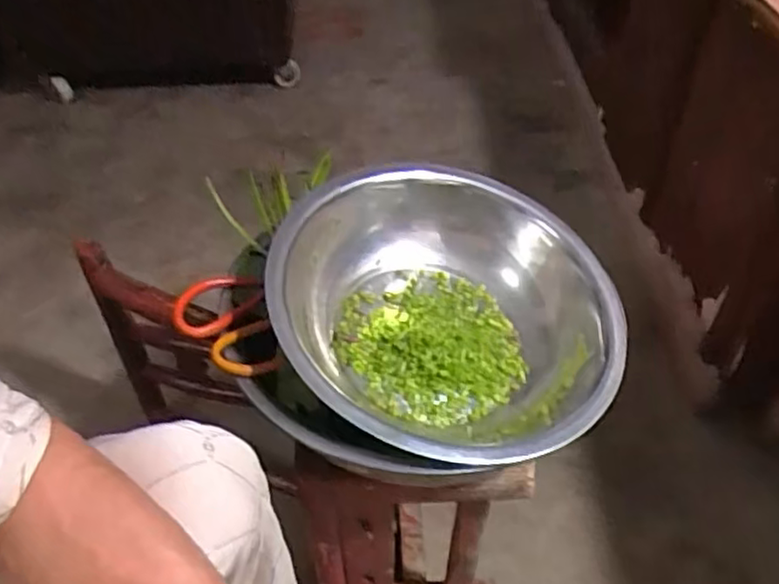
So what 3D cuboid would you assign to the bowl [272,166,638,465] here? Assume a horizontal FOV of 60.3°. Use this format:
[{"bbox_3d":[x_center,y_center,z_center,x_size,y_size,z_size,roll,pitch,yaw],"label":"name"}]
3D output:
[{"bbox_3d":[0.045,0.024,0.569,0.268,0.120,0.275,-1,46,1],"label":"bowl"}]

